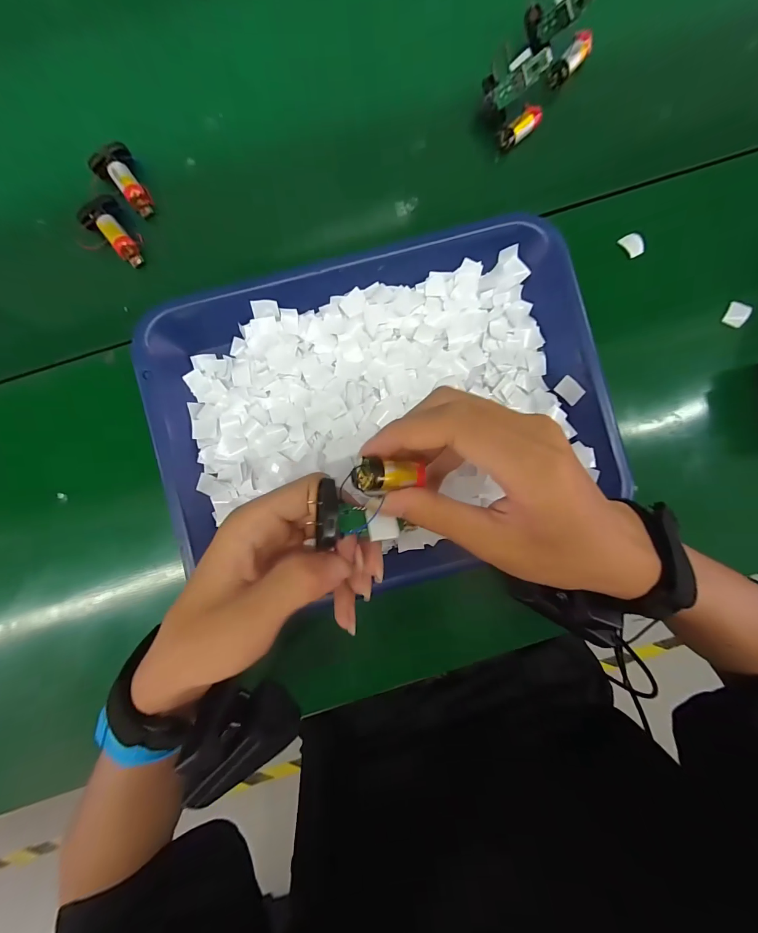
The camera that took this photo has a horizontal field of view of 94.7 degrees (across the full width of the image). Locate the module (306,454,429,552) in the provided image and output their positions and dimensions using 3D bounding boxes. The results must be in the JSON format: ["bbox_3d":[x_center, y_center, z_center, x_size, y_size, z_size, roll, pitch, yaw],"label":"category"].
[{"bbox_3d":[-0.004,0.018,0.163,0.047,0.026,0.040,2,87,1],"label":"module"}]

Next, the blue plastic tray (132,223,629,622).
[{"bbox_3d":[0.002,-0.036,0.271,0.330,0.031,0.253,-16,87,0],"label":"blue plastic tray"}]

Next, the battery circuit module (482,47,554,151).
[{"bbox_3d":[0.108,-0.297,0.278,0.034,0.051,0.050,-31,87,-1],"label":"battery circuit module"}]

